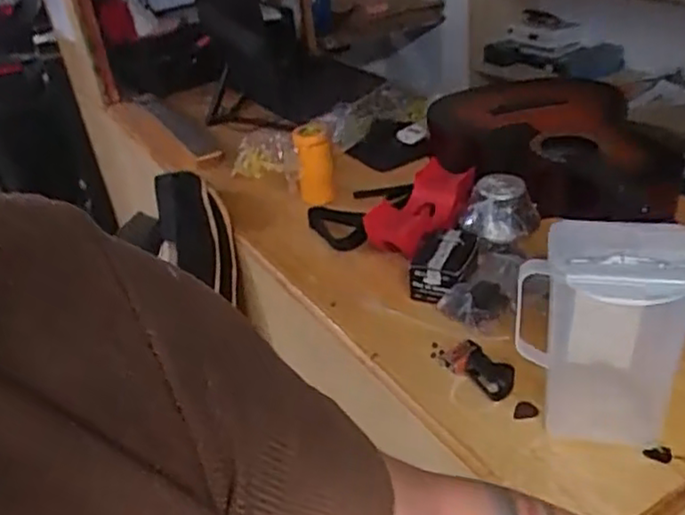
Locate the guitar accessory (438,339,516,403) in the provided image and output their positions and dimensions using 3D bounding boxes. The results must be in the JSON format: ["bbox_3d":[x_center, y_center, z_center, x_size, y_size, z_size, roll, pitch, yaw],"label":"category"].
[{"bbox_3d":[0.160,0.126,0.787,0.051,0.016,0.088,-31,40,-32],"label":"guitar accessory"}]

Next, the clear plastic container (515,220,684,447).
[{"bbox_3d":[0.250,0.087,0.664,0.149,0.245,0.081,6,35,19],"label":"clear plastic container"}]

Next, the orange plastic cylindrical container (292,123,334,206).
[{"bbox_3d":[-0.045,-0.150,1.120,0.057,0.129,0.050,-4,11,4],"label":"orange plastic cylindrical container"}]

